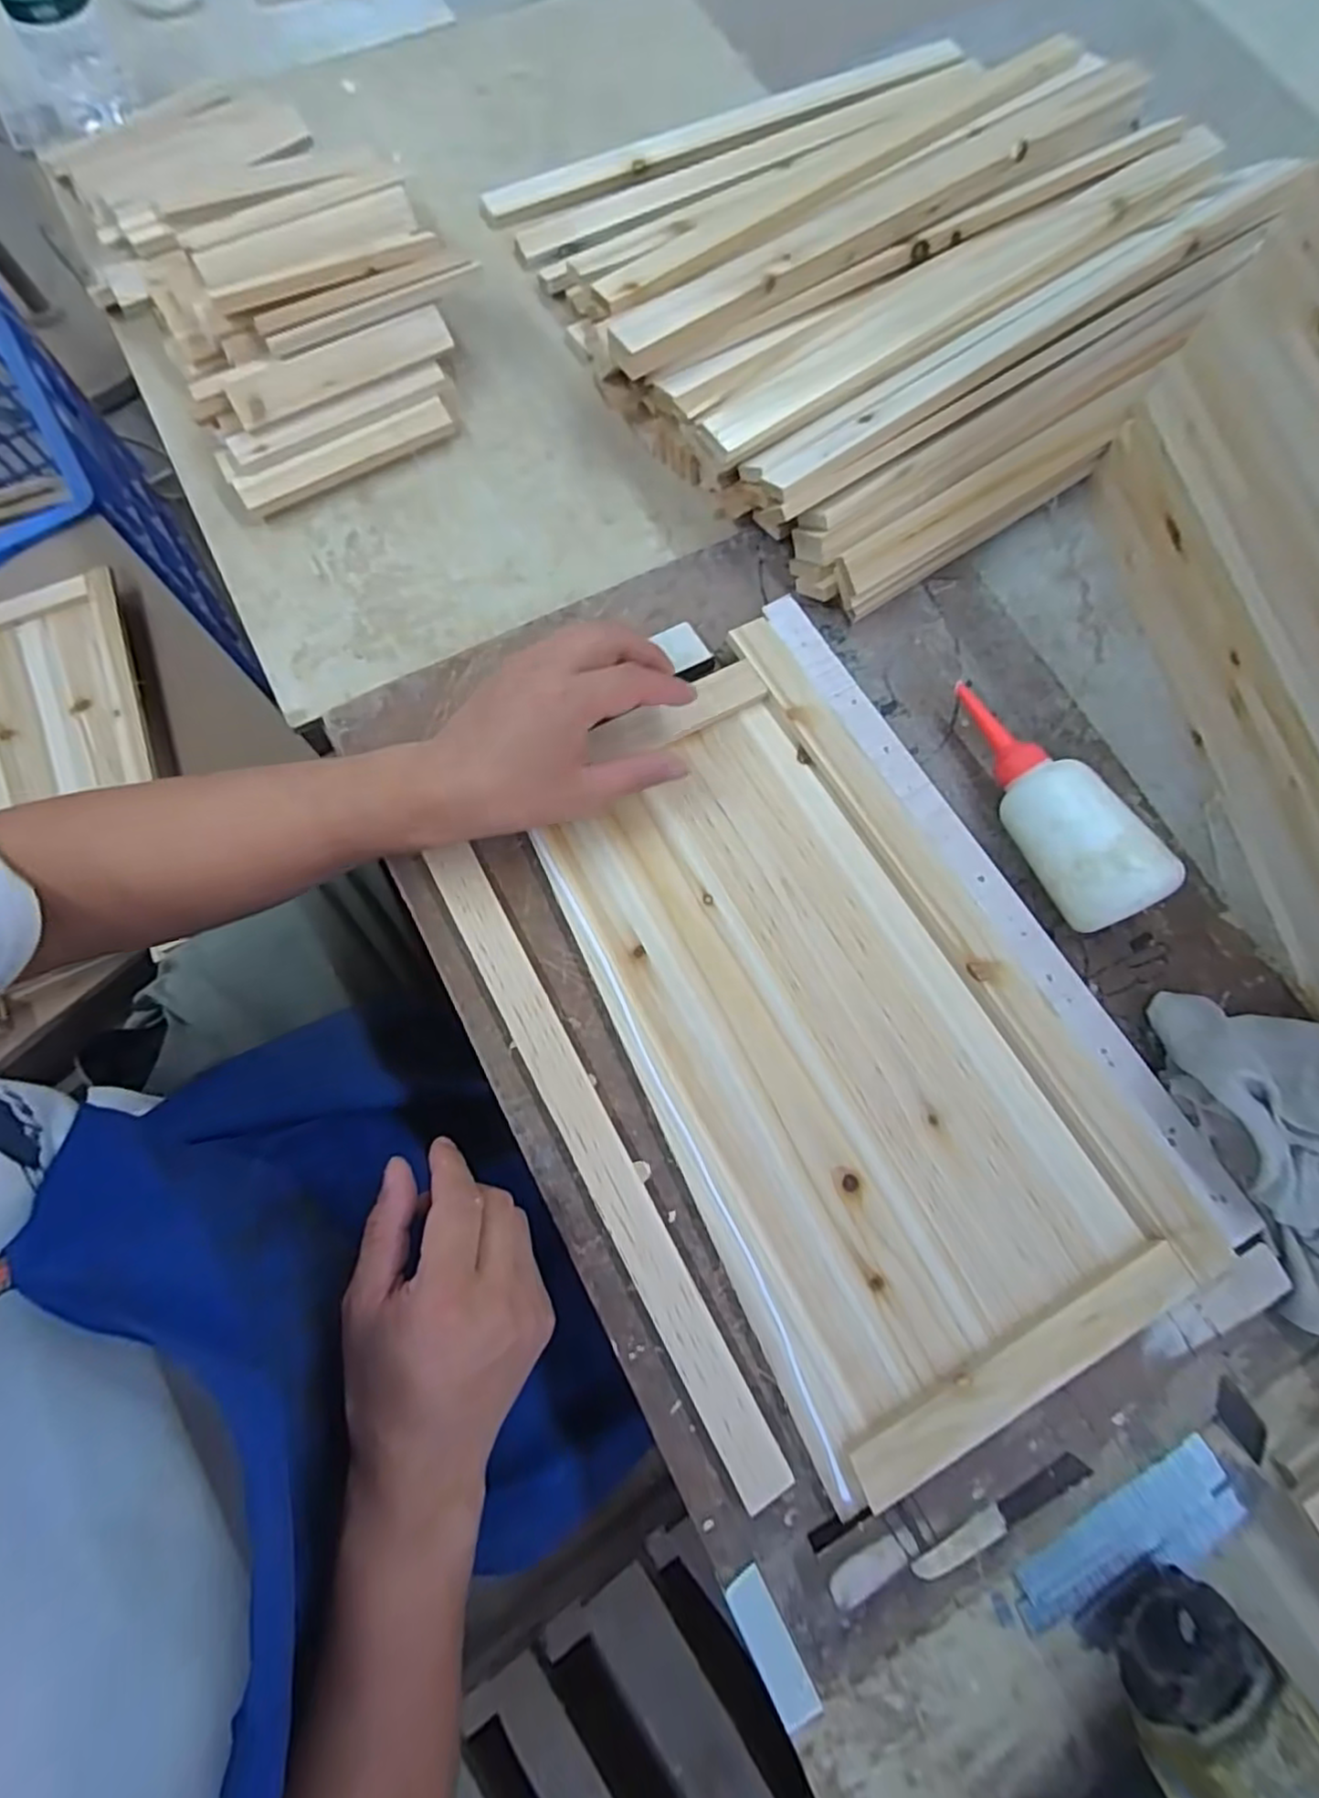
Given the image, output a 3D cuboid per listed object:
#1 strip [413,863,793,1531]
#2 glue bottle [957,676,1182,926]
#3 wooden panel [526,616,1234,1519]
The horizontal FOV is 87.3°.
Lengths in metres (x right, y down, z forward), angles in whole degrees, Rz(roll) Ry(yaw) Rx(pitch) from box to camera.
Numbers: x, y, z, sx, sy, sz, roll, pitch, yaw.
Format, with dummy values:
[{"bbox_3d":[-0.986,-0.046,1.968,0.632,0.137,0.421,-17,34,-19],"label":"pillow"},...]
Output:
[{"bbox_3d":[-0.039,0.133,0.377,0.029,0.013,0.373,-28,76,-6],"label":"strip"},{"bbox_3d":[0.224,-0.060,0.417,0.053,0.062,0.170,-28,76,-6],"label":"glue bottle"},{"bbox_3d":[0.094,0.063,0.394,0.231,0.023,0.417,-27,76,-6],"label":"wooden panel"}]

